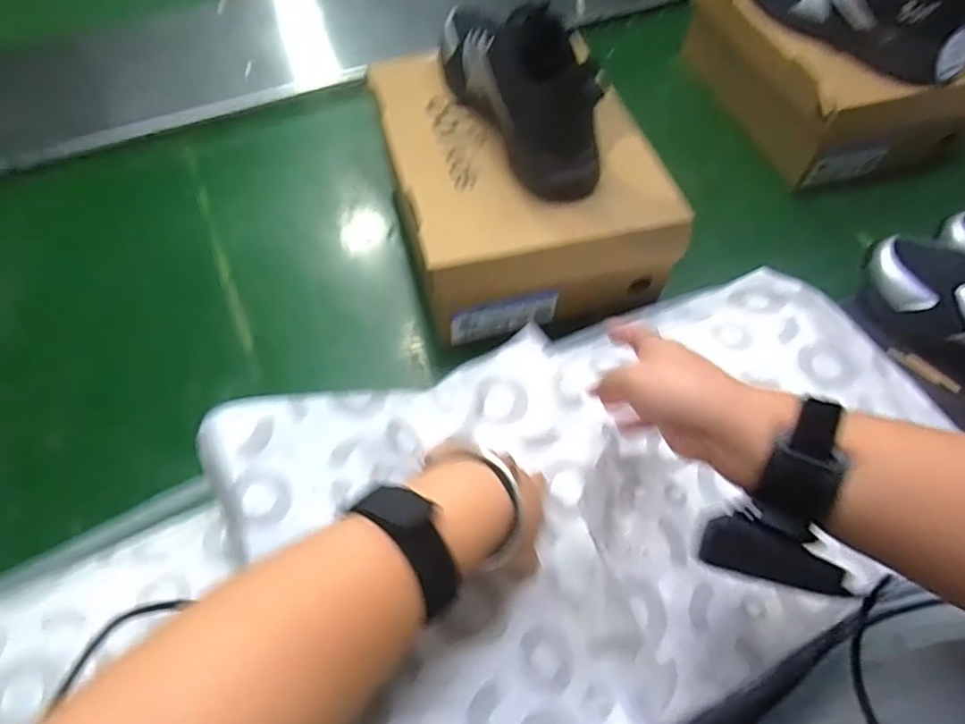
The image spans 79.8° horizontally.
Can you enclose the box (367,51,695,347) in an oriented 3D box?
[{"bbox_3d":[0.034,-0.180,0.590,0.232,0.122,0.267,-14,62,-9],"label":"box"}]

